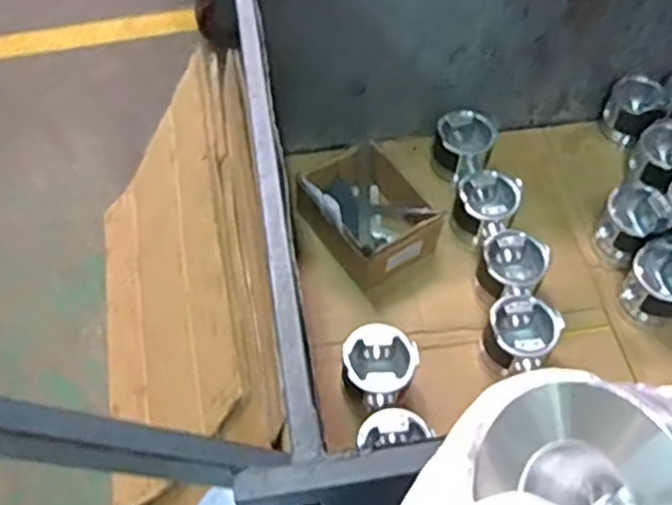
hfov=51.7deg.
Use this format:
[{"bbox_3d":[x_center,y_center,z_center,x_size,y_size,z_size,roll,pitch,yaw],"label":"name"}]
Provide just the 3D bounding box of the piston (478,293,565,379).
[{"bbox_3d":[0.259,0.122,0.994,0.095,0.090,0.099,0,57,0],"label":"piston"}]

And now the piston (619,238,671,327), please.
[{"bbox_3d":[0.493,0.045,1.056,0.096,0.086,0.105,0,57,0],"label":"piston"}]

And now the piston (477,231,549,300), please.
[{"bbox_3d":[0.266,0.024,1.063,0.098,0.075,0.101,39,64,22],"label":"piston"}]

